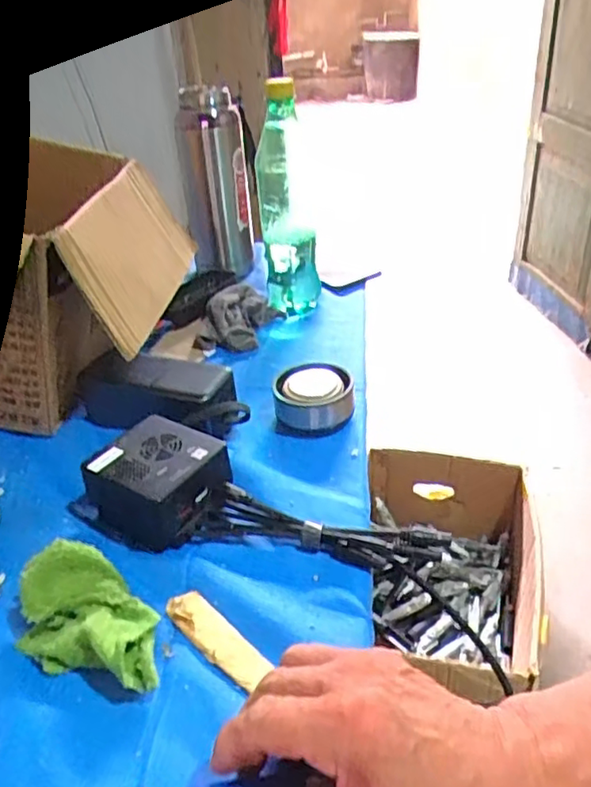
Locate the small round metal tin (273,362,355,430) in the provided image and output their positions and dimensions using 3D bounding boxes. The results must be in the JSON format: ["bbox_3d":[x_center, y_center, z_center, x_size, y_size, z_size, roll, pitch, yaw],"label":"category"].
[{"bbox_3d":[0.016,0.003,0.542,0.065,0.037,0.065,-3,33,2],"label":"small round metal tin"}]

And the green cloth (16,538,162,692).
[{"bbox_3d":[-0.112,0.125,0.359,0.092,0.040,0.060,8,35,17],"label":"green cloth"}]

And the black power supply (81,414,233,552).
[{"bbox_3d":[-0.097,0.063,0.449,0.079,0.047,0.082,22,41,34],"label":"black power supply"}]

